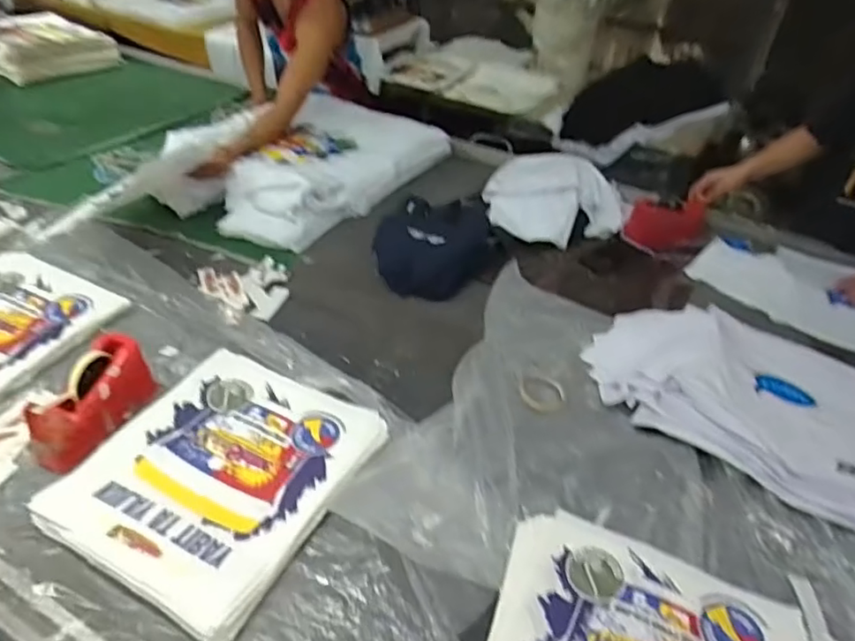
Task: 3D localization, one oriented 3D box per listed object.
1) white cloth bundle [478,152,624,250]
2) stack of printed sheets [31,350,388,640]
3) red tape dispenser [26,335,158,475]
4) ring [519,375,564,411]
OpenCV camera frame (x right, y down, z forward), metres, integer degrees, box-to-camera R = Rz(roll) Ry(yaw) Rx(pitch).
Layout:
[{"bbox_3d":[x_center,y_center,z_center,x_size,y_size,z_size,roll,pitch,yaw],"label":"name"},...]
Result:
[{"bbox_3d":[0.354,-0.358,1.631,0.371,0.087,0.443,12,40,8],"label":"white cloth bundle"},{"bbox_3d":[-0.297,0.201,0.868,0.342,0.038,0.397,22,42,19],"label":"stack of printed sheets"},{"bbox_3d":[-0.512,0.120,0.914,0.094,0.083,0.206,15,41,11],"label":"red tape dispenser"},{"bbox_3d":[0.206,0.127,1.056,0.085,0.015,0.082,3,40,-3],"label":"ring"}]

